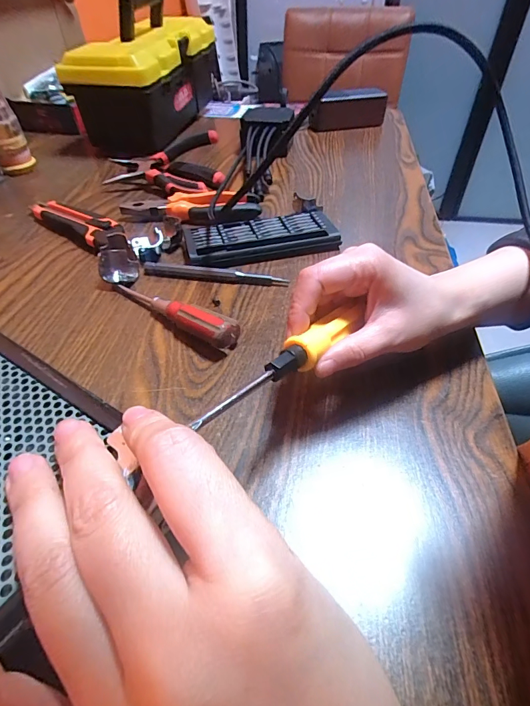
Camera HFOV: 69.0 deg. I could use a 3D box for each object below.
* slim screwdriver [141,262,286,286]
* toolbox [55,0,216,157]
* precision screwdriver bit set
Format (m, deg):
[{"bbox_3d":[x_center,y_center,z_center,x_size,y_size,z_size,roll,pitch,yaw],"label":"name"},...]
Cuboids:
[{"bbox_3d":[-0.049,-0.074,0.365,0.139,0.011,0.009,6,46,7],"label":"slim screwdriver"},{"bbox_3d":[-0.186,-0.478,0.652,0.137,0.182,0.328,11,47,11],"label":"toolbox"},{"bbox_3d":[-0.005,-0.125,0.412,0.156,0.014,0.075,-12,47,-11],"label":"precision screwdriver bit set"}]

